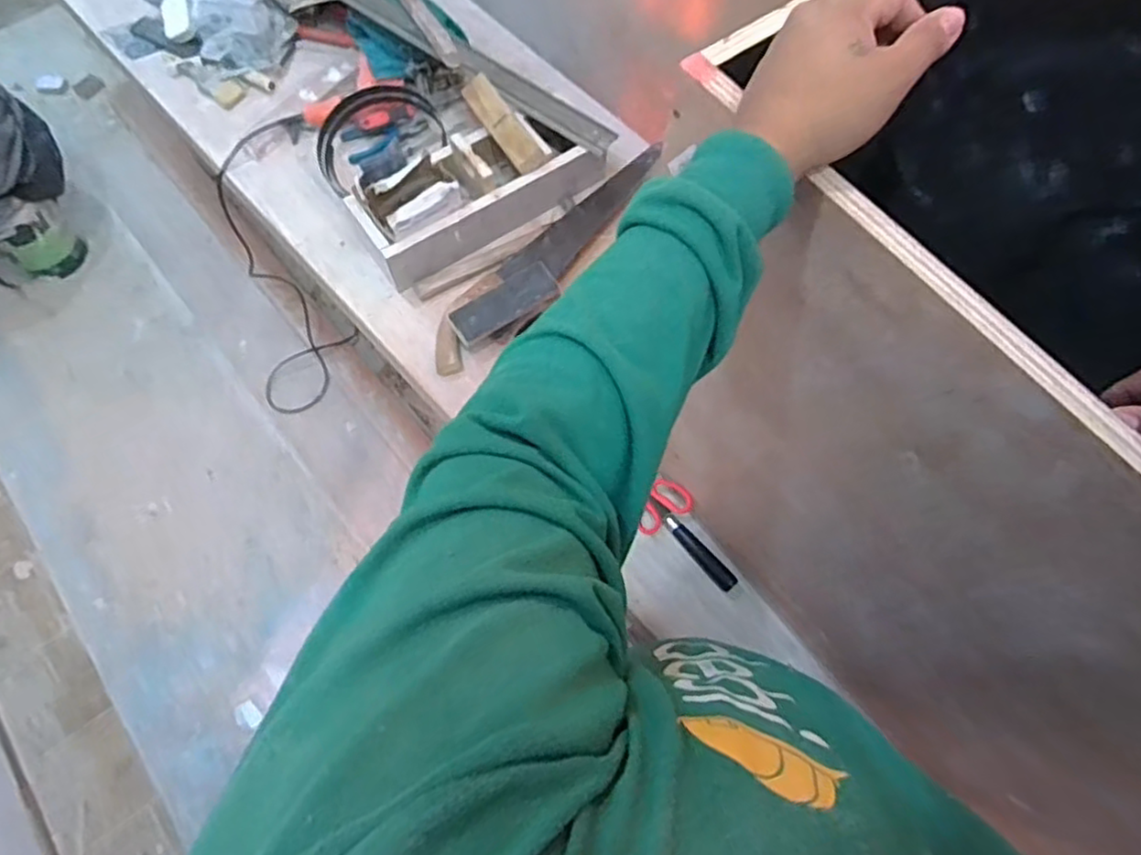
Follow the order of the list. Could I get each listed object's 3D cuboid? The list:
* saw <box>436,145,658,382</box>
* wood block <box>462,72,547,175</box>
[{"bbox_3d":[-0.025,-0.296,1.112,0.089,0.031,0.551,41,73,14],"label":"saw"},{"bbox_3d":[-0.108,-0.491,1.096,0.052,0.019,0.173,-35,88,-14],"label":"wood block"}]

